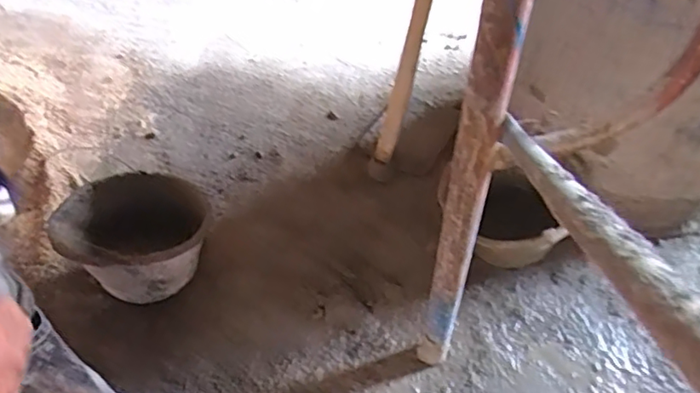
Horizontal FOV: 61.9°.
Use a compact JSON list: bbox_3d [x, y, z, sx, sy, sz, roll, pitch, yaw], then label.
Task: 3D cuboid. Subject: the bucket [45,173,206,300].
[{"bbox_3d":[-0.394,0.086,1.080,0.269,0.167,0.192,-4,50,-2],"label":"bucket"}]

